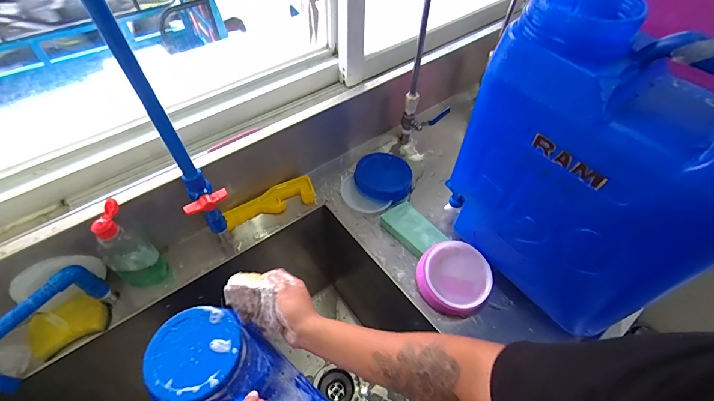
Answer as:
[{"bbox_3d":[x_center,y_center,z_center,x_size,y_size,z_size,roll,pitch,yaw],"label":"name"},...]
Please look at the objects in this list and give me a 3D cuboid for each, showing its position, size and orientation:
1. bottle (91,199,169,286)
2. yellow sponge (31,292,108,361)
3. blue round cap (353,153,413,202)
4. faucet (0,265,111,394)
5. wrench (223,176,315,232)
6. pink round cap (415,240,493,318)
[{"bbox_3d":[-0.367,0.083,0.575,0.043,0.167,0.067,26,56,17],"label":"bottle"},{"bbox_3d":[-0.463,0.192,0.570,0.100,0.028,0.077,-25,57,-19],"label":"yellow sponge"},{"bbox_3d":[0.056,-0.051,0.755,0.118,0.023,0.106,16,76,11],"label":"blue round cap"},{"bbox_3d":[-0.462,0.186,0.519,0.027,0.119,0.183,30,57,20],"label":"faucet"},{"bbox_3d":[-0.175,0.003,0.717,0.181,0.025,0.056,-22,56,-17],"label":"wrench"},{"bbox_3d":[0.168,0.135,0.617,0.107,0.058,0.117,1,52,-1],"label":"pink round cap"}]

